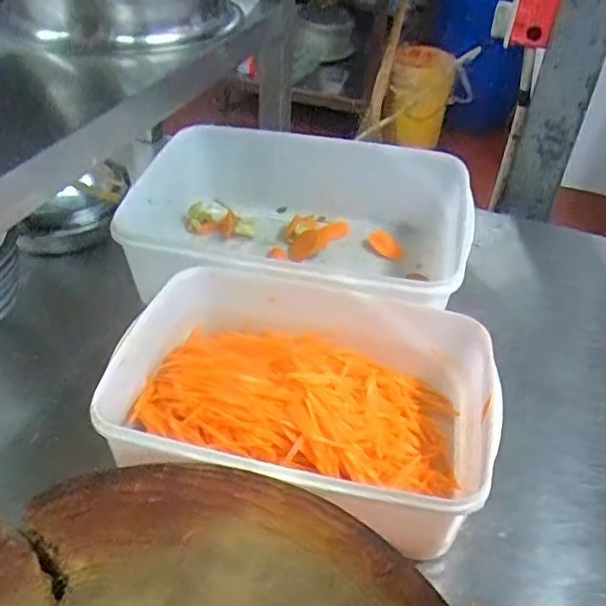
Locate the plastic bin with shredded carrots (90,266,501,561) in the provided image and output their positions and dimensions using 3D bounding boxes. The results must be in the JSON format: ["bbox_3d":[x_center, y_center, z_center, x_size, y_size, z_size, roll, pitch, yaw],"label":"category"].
[{"bbox_3d":[-0.008,0.093,0.594,0.341,0.102,0.230,12,40,10],"label":"plastic bin with shredded carrots"}]

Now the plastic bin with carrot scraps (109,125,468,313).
[{"bbox_3d":[-0.013,-0.086,0.779,0.407,0.127,0.273,11,40,9],"label":"plastic bin with carrot scraps"}]

